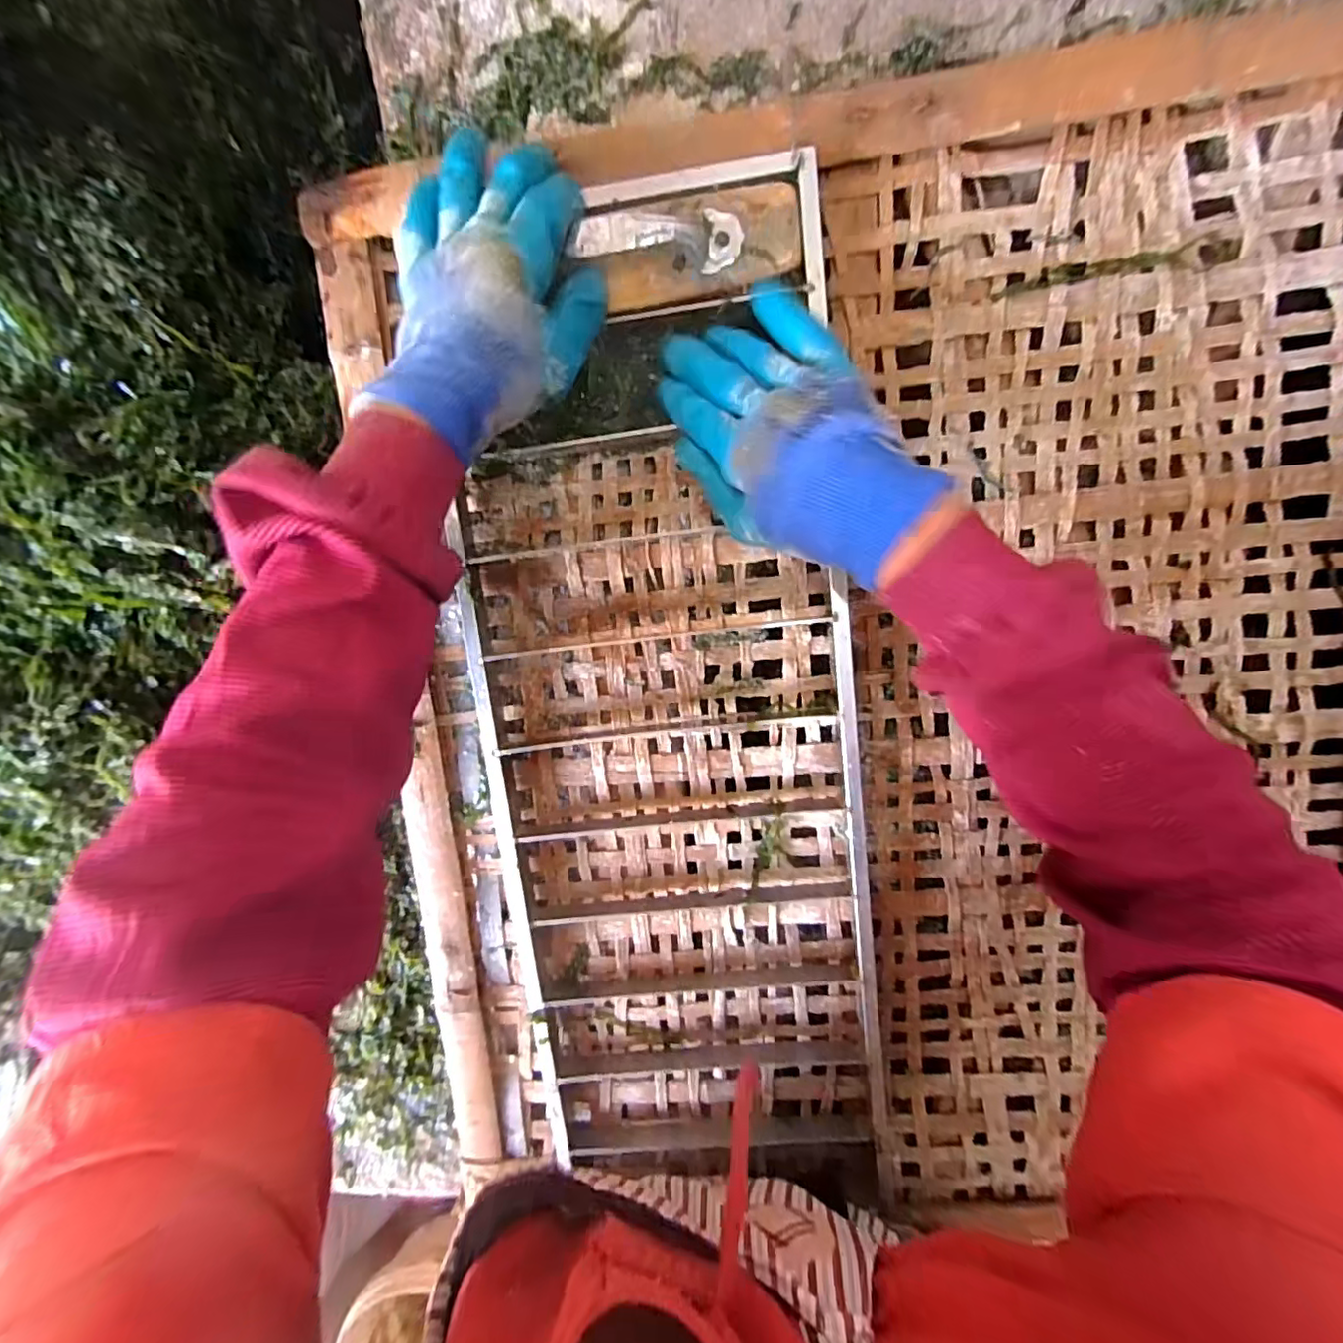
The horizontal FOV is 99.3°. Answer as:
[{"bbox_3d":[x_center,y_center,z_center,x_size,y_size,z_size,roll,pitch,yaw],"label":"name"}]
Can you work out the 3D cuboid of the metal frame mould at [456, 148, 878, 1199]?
[{"bbox_3d":[0.004,0.056,0.389,0.249,0.038,0.703,-4,99,6],"label":"metal frame mould"}]

